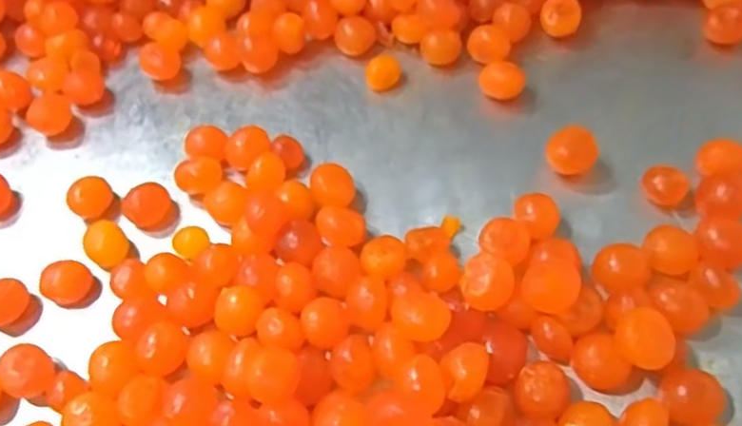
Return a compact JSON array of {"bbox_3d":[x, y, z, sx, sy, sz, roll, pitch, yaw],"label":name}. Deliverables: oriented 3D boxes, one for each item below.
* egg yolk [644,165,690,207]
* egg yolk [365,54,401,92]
[{"bbox_3d":[0.194,-0.018,0.438,0.028,0.017,0.021,25,66,19],"label":"egg yolk"},{"bbox_3d":[0.010,-0.107,0.512,0.025,0.020,0.025,-3,60,4],"label":"egg yolk"}]

